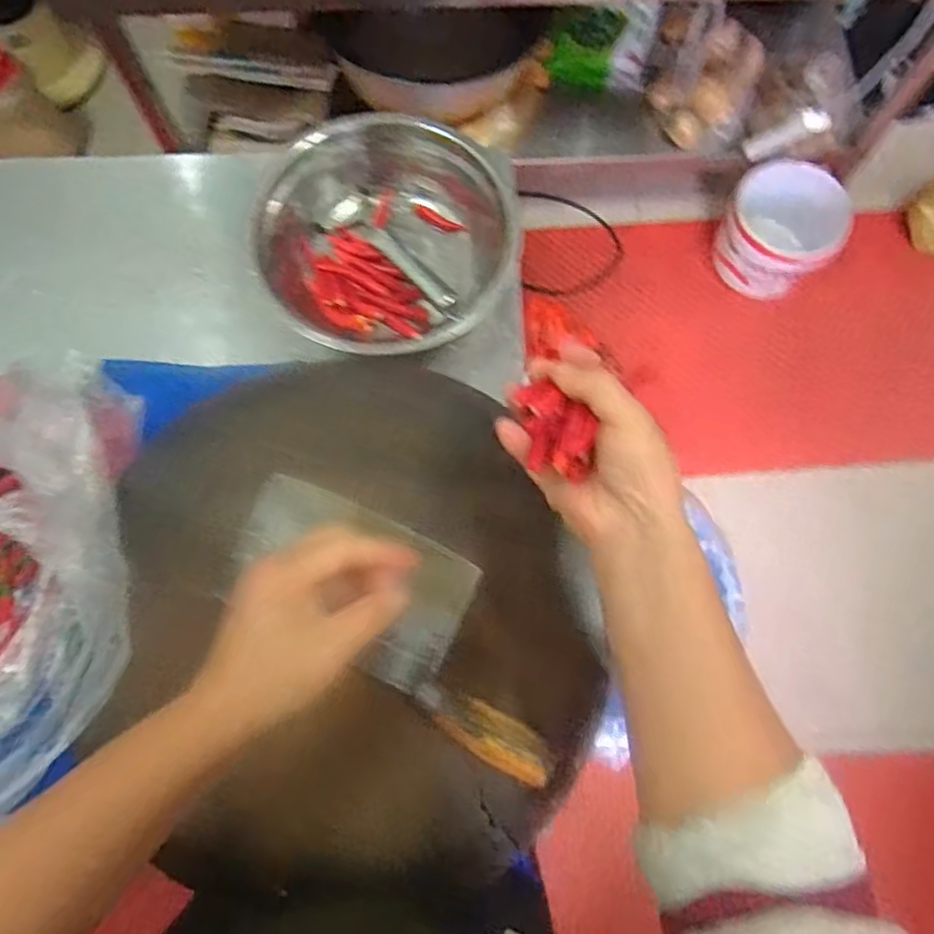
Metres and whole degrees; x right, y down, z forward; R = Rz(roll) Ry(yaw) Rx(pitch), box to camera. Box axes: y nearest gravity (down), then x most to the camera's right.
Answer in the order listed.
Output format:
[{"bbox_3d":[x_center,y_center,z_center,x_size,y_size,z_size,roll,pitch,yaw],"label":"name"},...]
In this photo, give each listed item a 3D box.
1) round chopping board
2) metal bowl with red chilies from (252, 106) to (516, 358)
[{"bbox_3d":[-0.075,0.098,0.474,0.333,0.049,0.349,0,74,0],"label":"round chopping board"},{"bbox_3d":[-0.074,-0.188,0.560,0.198,0.088,0.185,0,74,0],"label":"metal bowl with red chilies"}]

